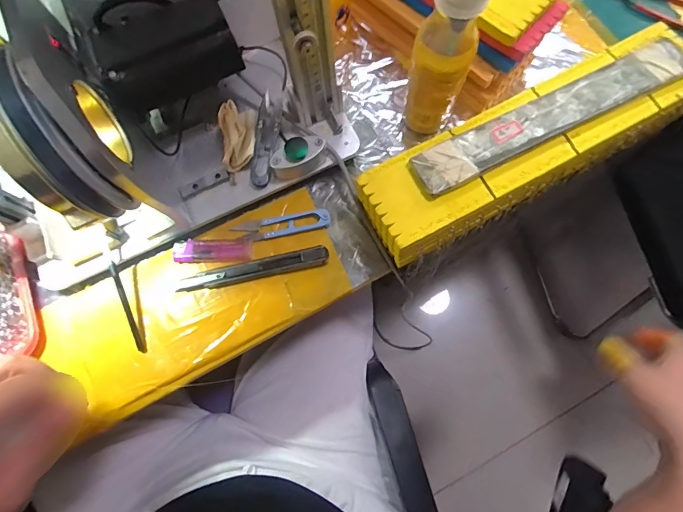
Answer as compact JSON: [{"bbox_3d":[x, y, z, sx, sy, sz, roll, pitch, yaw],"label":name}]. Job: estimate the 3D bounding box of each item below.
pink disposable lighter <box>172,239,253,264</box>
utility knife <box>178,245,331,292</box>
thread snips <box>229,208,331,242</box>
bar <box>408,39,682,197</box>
[{"bbox_3d":[-0.130,-0.006,0.385,0.076,0.011,0.021,-3,76,1],"label":"pink disposable lighter"},{"bbox_3d":[-0.087,0.013,0.381,0.146,0.008,0.020,-11,76,-1],"label":"utility knife"},{"bbox_3d":[-0.062,-0.031,0.390,0.099,0.006,0.022,-12,76,-1],"label":"thread snips"},{"bbox_3d":[0.191,-0.129,0.343,0.274,0.011,0.046,-27,77,-5],"label":"bar"}]

